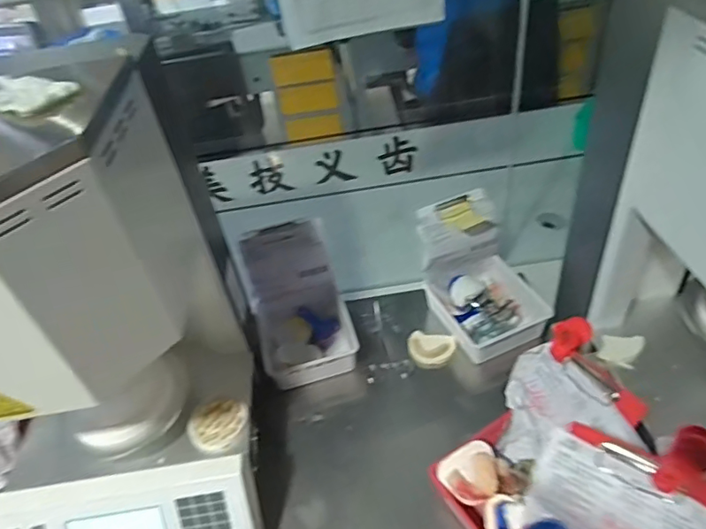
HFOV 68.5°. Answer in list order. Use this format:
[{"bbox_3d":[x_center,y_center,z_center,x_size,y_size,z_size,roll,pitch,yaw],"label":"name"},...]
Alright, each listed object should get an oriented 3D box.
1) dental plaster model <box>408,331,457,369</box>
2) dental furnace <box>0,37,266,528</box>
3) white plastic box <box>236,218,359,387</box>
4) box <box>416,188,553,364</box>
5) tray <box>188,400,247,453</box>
[{"bbox_3d":[0.135,0.147,0.902,0.080,0.020,0.065,8,43,16],"label":"dental plaster model"},{"bbox_3d":[-0.322,0.097,0.592,0.329,0.544,0.325,-11,41,-6],"label":"dental furnace"},{"bbox_3d":[-0.090,0.072,0.886,0.160,0.189,0.203,-12,41,-7],"label":"white plastic box"},{"bbox_3d":[0.232,0.025,0.888,0.165,0.197,0.235,-23,43,-19],"label":"box"},{"bbox_3d":[-0.181,0.214,0.699,0.072,0.018,0.071,10,43,18],"label":"tray"}]

